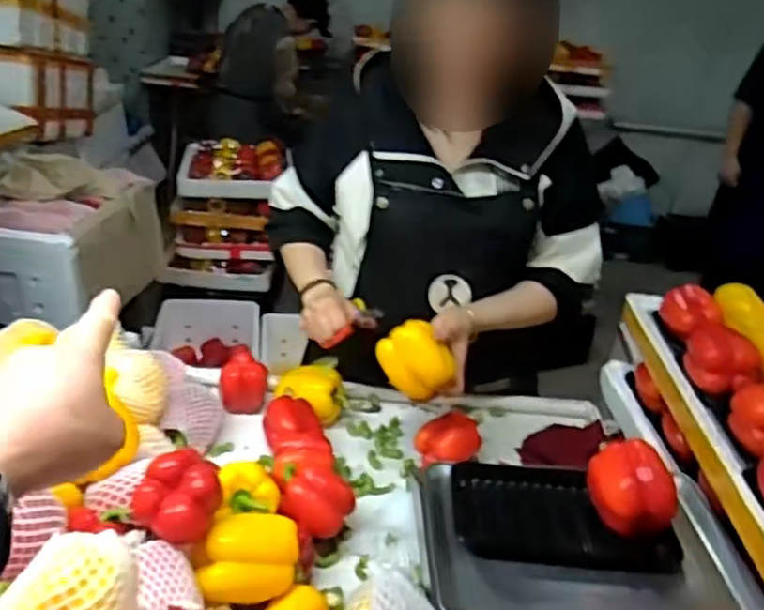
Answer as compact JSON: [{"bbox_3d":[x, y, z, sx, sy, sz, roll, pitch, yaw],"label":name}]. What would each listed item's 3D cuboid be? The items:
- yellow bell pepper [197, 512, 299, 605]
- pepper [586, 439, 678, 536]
[{"bbox_3d":[-0.133,0.252,0.738,0.095,0.068,0.072,2,26,-10],"label":"yellow bell pepper"},{"bbox_3d":[0.274,0.199,0.806,0.093,0.071,0.079,17,28,22],"label":"pepper"}]

